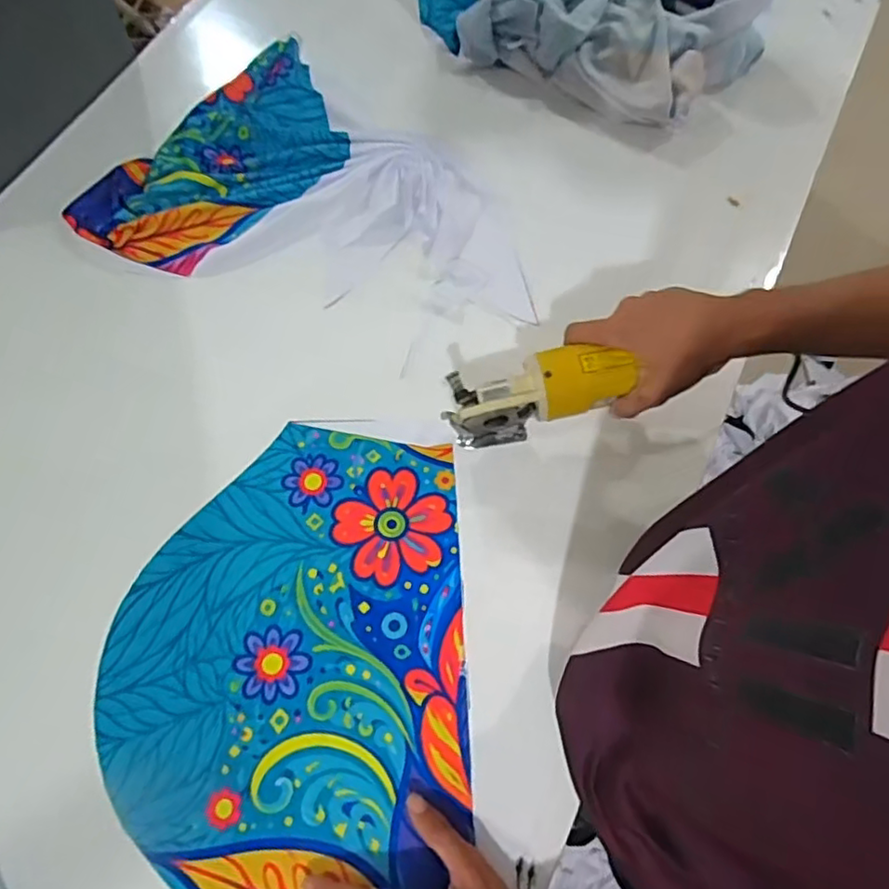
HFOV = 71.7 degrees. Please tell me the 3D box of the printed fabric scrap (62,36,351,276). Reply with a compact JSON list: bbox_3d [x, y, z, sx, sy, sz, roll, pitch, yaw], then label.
[{"bbox_3d":[-0.252,-0.327,0.695,0.202,0.019,0.332,39,75,13],"label":"printed fabric scrap"}]

